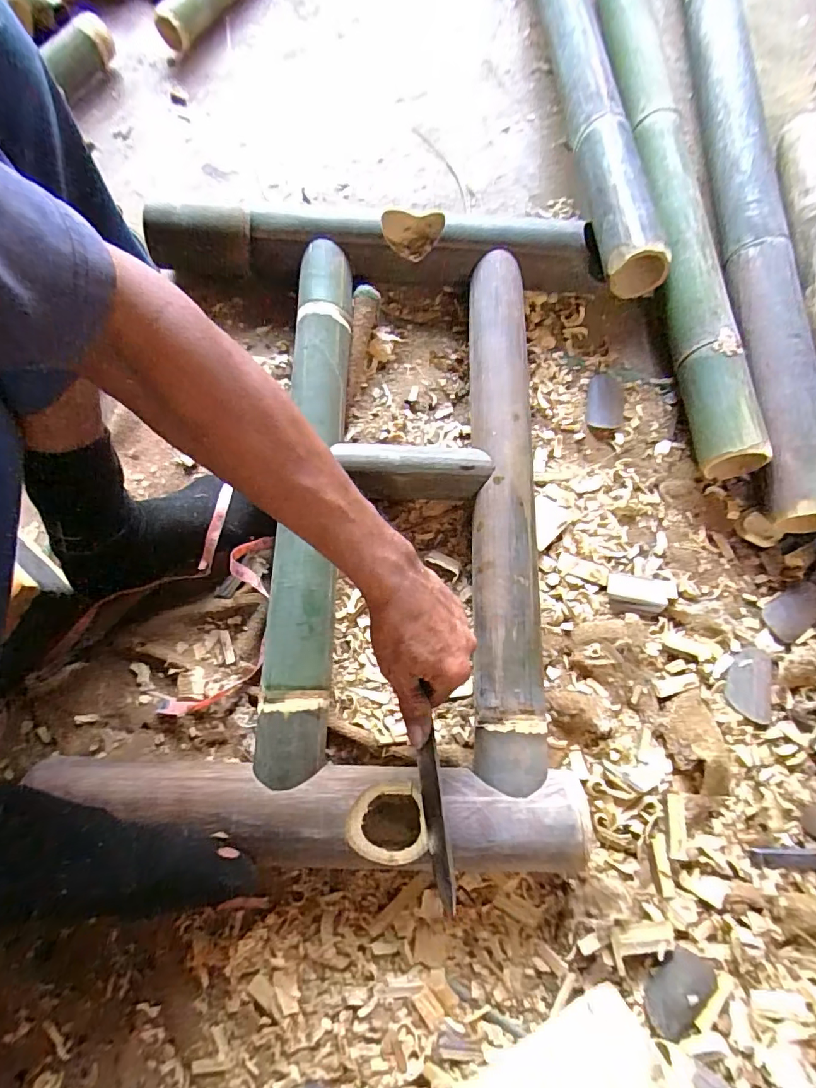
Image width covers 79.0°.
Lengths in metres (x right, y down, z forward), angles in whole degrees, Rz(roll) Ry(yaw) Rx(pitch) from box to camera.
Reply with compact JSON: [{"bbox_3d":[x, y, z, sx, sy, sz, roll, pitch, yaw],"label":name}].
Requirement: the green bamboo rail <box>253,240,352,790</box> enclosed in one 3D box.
[{"bbox_3d":[-0.103,-0.067,0.521,0.071,0.050,0.584,1,74,1],"label":"green bamboo rail"}]

